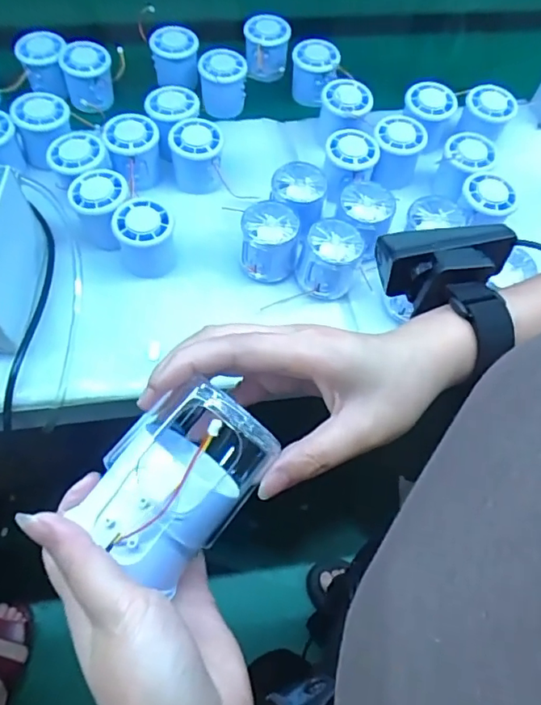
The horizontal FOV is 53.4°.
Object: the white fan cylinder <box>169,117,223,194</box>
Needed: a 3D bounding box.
[{"bbox_3d":[-0.077,-0.209,0.568,0.051,0.052,0.050,1,62,-3],"label":"white fan cylinder"}]

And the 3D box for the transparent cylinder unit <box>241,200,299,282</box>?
[{"bbox_3d":[-0.001,-0.105,0.517,0.054,0.055,0.058,5,62,-1],"label":"transparent cylinder unit"}]

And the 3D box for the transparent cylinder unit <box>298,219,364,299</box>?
[{"bbox_3d":[0.056,-0.086,0.518,0.053,0.067,0.055,1,62,-3],"label":"transparent cylinder unit"}]

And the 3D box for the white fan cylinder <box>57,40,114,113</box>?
[{"bbox_3d":[-0.211,-0.319,0.627,0.054,0.058,0.053,-18,65,-13],"label":"white fan cylinder"}]

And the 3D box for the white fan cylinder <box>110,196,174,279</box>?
[{"bbox_3d":[-0.119,-0.110,0.513,0.052,0.059,0.051,1,62,-3],"label":"white fan cylinder"}]

